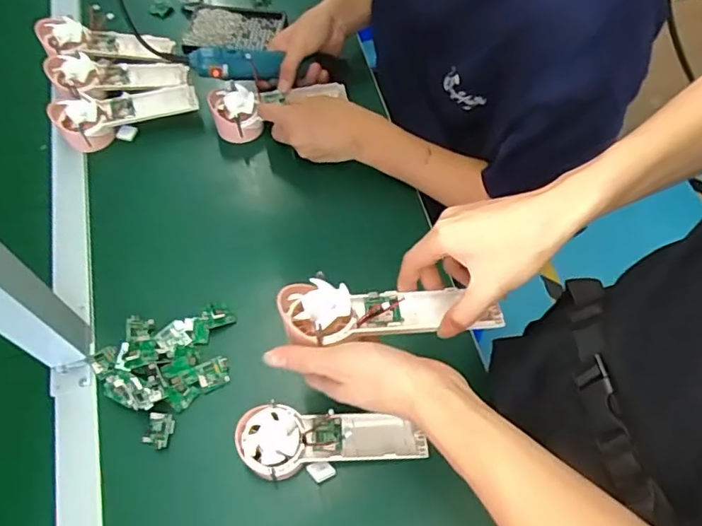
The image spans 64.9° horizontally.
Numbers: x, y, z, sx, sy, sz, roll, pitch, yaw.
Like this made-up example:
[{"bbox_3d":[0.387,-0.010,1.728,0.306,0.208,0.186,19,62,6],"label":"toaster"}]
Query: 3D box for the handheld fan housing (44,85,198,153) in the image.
[{"bbox_3d":[-0.287,-0.193,0.717,0.175,0.059,0.060,-20,64,-11],"label":"handheld fan housing"}]

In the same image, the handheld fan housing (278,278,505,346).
[{"bbox_3d":[0.032,0.036,0.442,0.173,0.039,0.053,0,62,-6],"label":"handheld fan housing"}]

